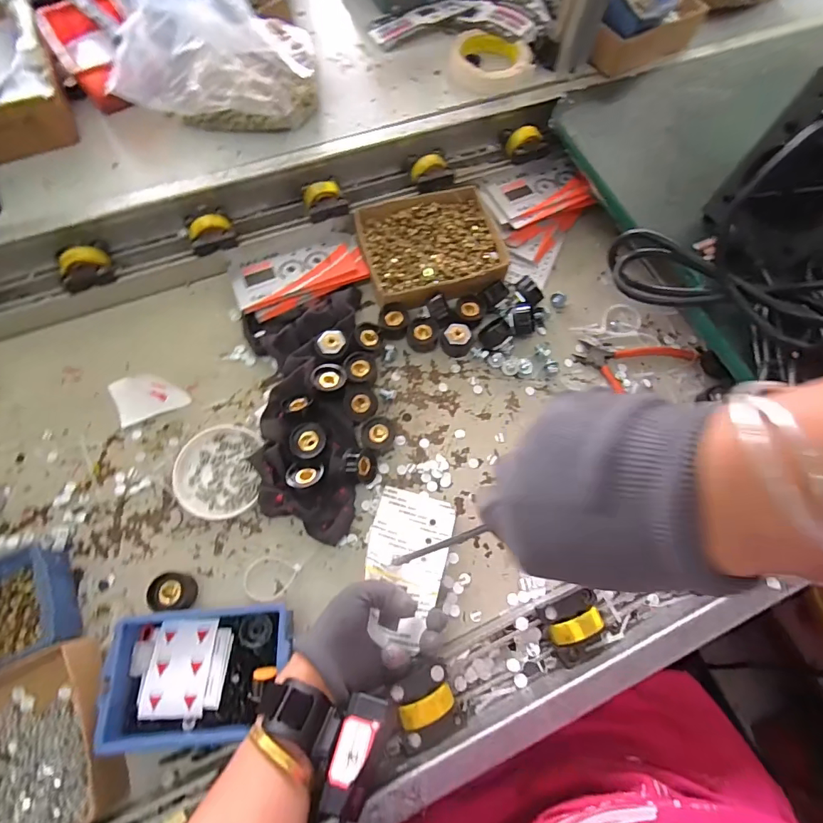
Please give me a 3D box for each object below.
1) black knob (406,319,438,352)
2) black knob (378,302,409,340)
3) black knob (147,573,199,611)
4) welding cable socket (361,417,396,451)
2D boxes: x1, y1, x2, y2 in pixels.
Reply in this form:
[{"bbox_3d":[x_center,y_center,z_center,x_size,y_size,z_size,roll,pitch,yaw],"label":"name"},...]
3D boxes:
[{"bbox_3d":[0.013,-0.091,0.526,0.037,0.029,0.033,9,73,1],"label":"black knob"},{"bbox_3d":[-0.022,-0.112,0.533,0.035,0.025,0.040,0,73,-2],"label":"black knob"},{"bbox_3d":[-0.228,0.172,0.417,0.040,0.030,0.032,-2,73,-3],"label":"black knob"},{"bbox_3d":[-0.037,0.026,0.478,0.035,0.030,0.033,0,73,-2],"label":"welding cable socket"}]

